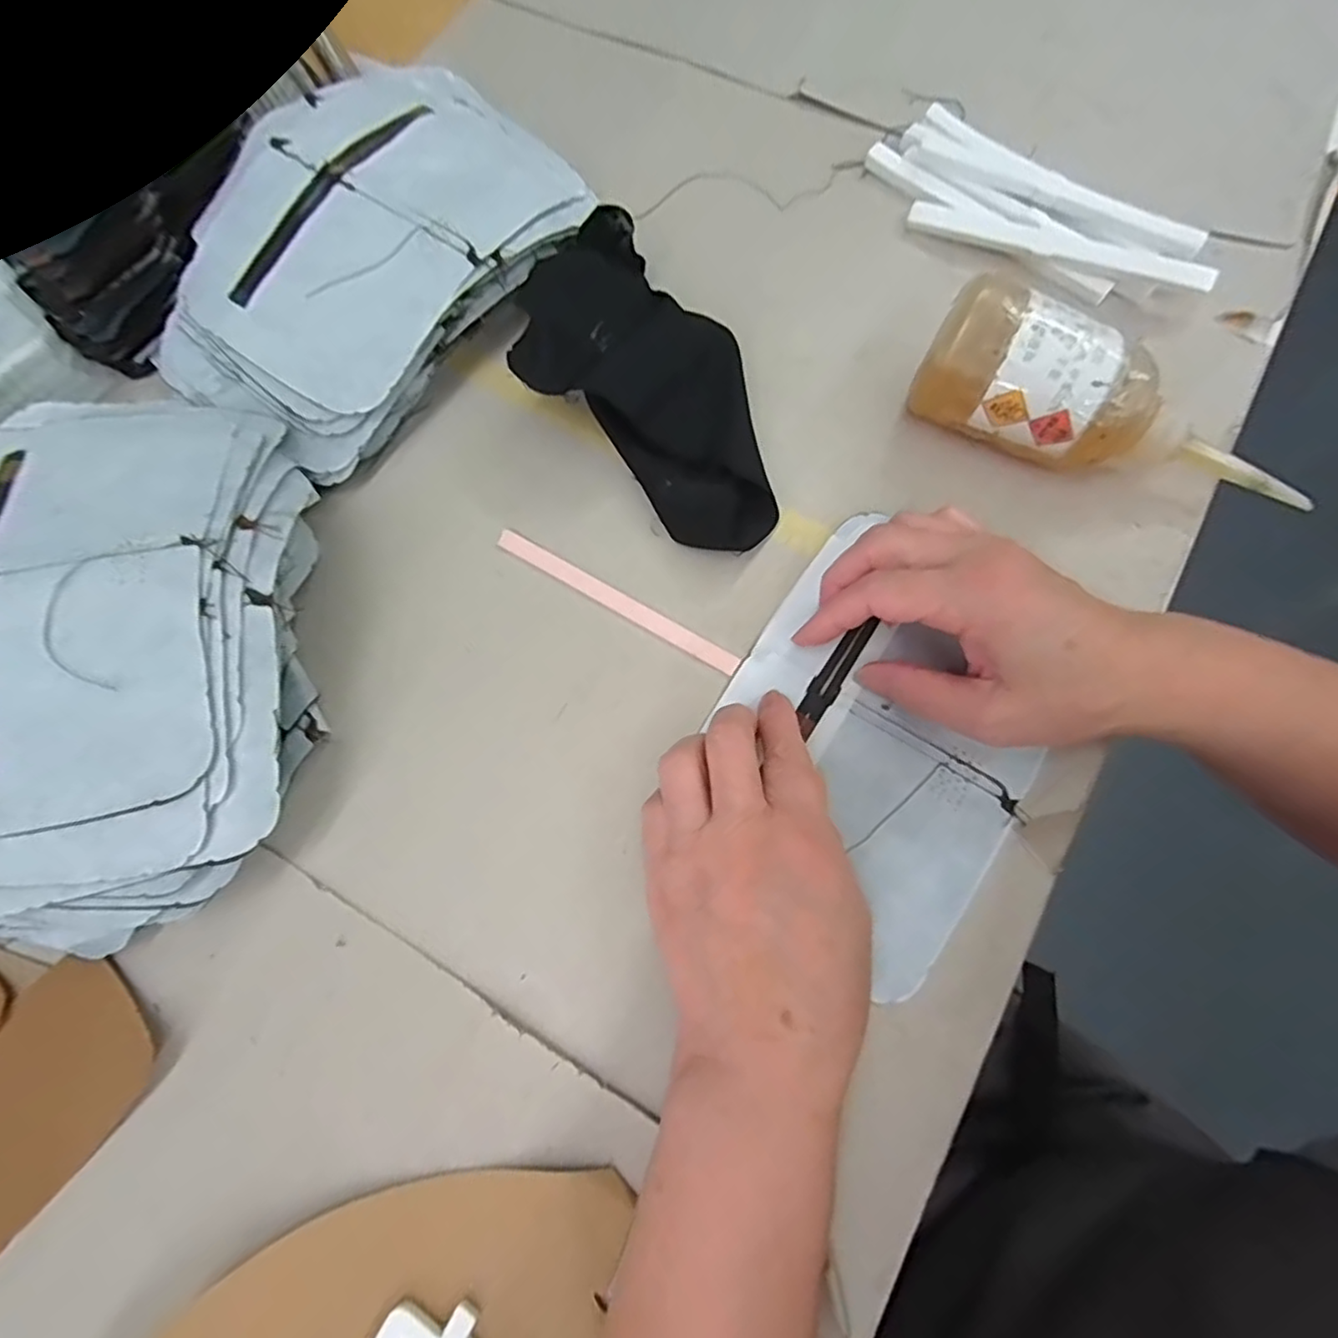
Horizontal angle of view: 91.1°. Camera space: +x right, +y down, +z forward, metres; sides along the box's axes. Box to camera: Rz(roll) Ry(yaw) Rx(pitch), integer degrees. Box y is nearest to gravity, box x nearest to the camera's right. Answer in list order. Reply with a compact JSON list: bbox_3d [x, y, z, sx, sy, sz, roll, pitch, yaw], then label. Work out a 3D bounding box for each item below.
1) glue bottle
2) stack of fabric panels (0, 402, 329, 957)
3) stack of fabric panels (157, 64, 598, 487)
[{"bbox_3d":[0.208,-0.120,0.307,0.181,0.059,0.056,21,76,8],"label":"glue bottle"},{"bbox_3d":[-0.247,-0.011,0.288,0.179,0.068,0.246,-13,74,-2],"label":"stack of fabric panels"},{"bbox_3d":[-0.156,-0.224,0.353,0.155,0.052,0.233,32,77,10],"label":"stack of fabric panels"}]

